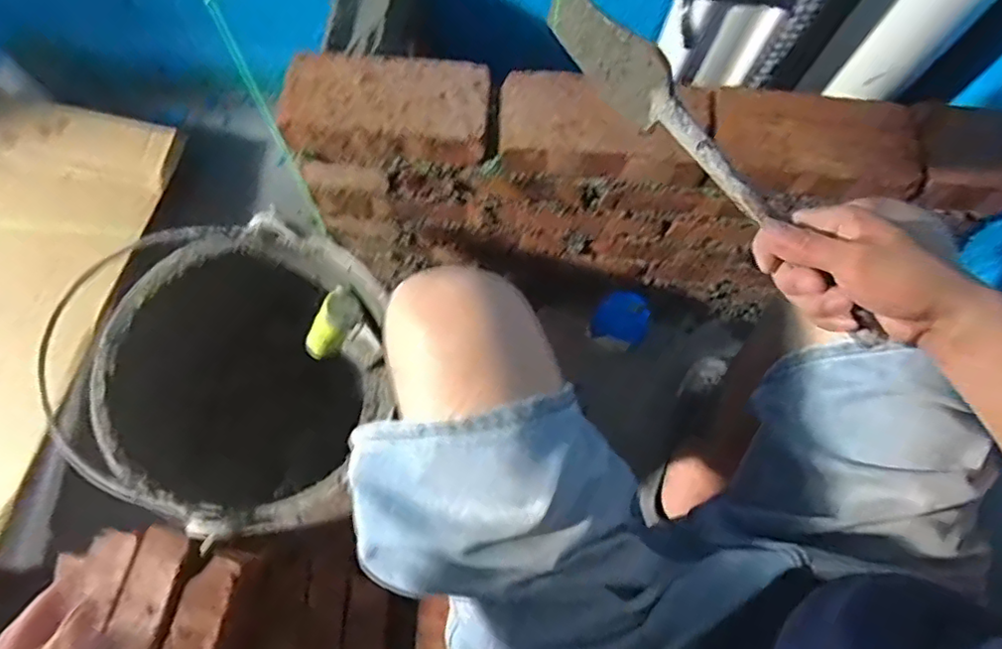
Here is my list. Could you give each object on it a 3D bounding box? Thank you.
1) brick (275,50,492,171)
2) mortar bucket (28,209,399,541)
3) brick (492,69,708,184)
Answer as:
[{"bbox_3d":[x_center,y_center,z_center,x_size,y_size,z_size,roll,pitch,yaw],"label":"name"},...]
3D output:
[{"bbox_3d":[-0.119,-0.229,0.626,0.212,0.054,0.109,2,70,-2],"label":"brick"},{"bbox_3d":[-0.308,0.074,0.710,0.287,0.264,0.316,6,70,-1],"label":"mortar bucket"},{"bbox_3d":[0.107,-0.214,0.620,0.213,0.057,0.105,2,70,-2],"label":"brick"}]

